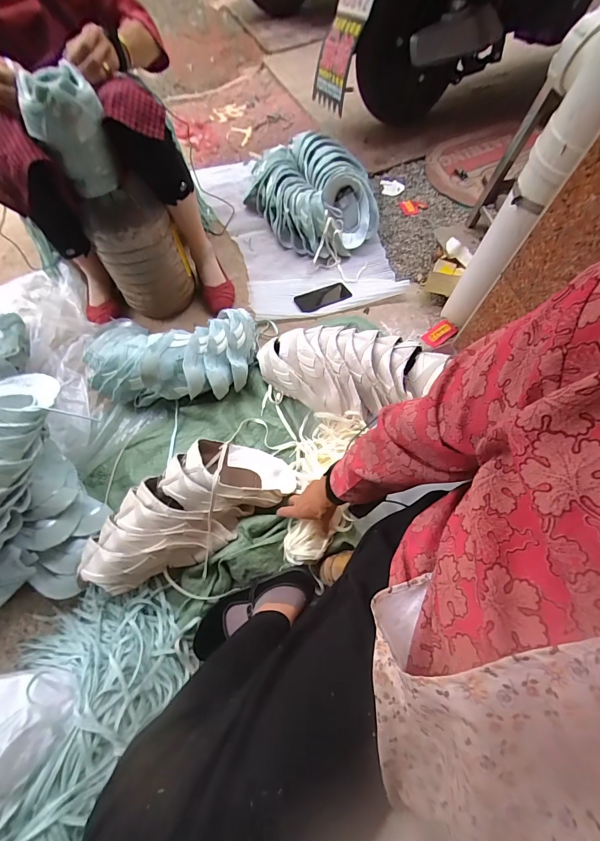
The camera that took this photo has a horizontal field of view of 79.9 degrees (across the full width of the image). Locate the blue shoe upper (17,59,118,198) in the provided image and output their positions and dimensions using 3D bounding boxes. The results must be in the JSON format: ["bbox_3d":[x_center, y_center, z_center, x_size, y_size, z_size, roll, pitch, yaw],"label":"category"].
[{"bbox_3d":[-0.439,-0.563,0.710,0.131,0.179,0.108,-27,71,-9],"label":"blue shoe upper"}]

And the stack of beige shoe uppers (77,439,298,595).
[{"bbox_3d":[-0.223,0.166,0.677,0.366,0.106,0.191,-29,71,-30],"label":"stack of beige shoe uppers"}]

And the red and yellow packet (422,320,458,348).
[{"bbox_3d":[0.367,-0.229,0.942,0.093,0.013,0.052,-39,74,-12],"label":"red and yellow packet"}]

